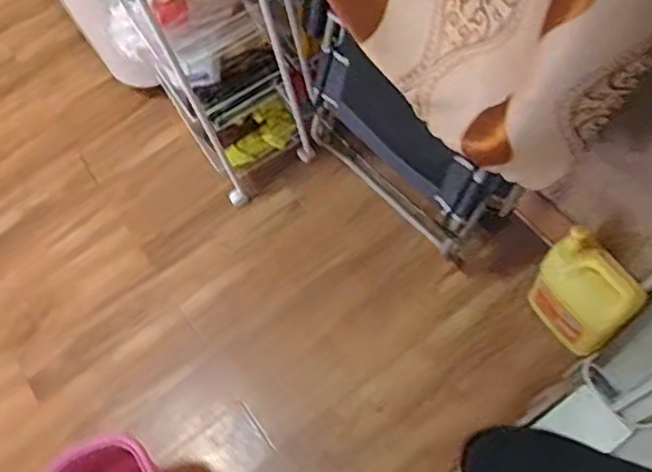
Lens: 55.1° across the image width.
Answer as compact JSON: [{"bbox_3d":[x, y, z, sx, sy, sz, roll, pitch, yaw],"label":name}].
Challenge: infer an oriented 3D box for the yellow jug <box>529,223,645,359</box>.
[{"bbox_3d":[0.519,0.110,1.245,0.114,0.239,0.189,-31,64,-7],"label":"yellow jug"}]

